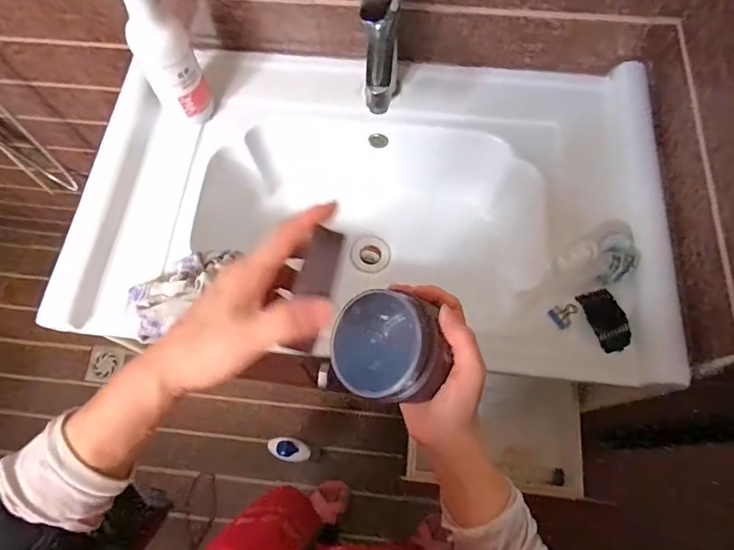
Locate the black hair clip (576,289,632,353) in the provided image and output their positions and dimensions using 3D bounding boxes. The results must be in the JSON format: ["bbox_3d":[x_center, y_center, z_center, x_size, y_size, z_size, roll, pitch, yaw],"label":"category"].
[{"bbox_3d":[0.288,0.052,0.562,0.040,0.012,0.073,-21,70,-7],"label":"black hair clip"}]

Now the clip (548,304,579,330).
[{"bbox_3d":[0.240,0.048,0.567,0.030,0.006,0.027,-32,75,10],"label":"clip"}]

